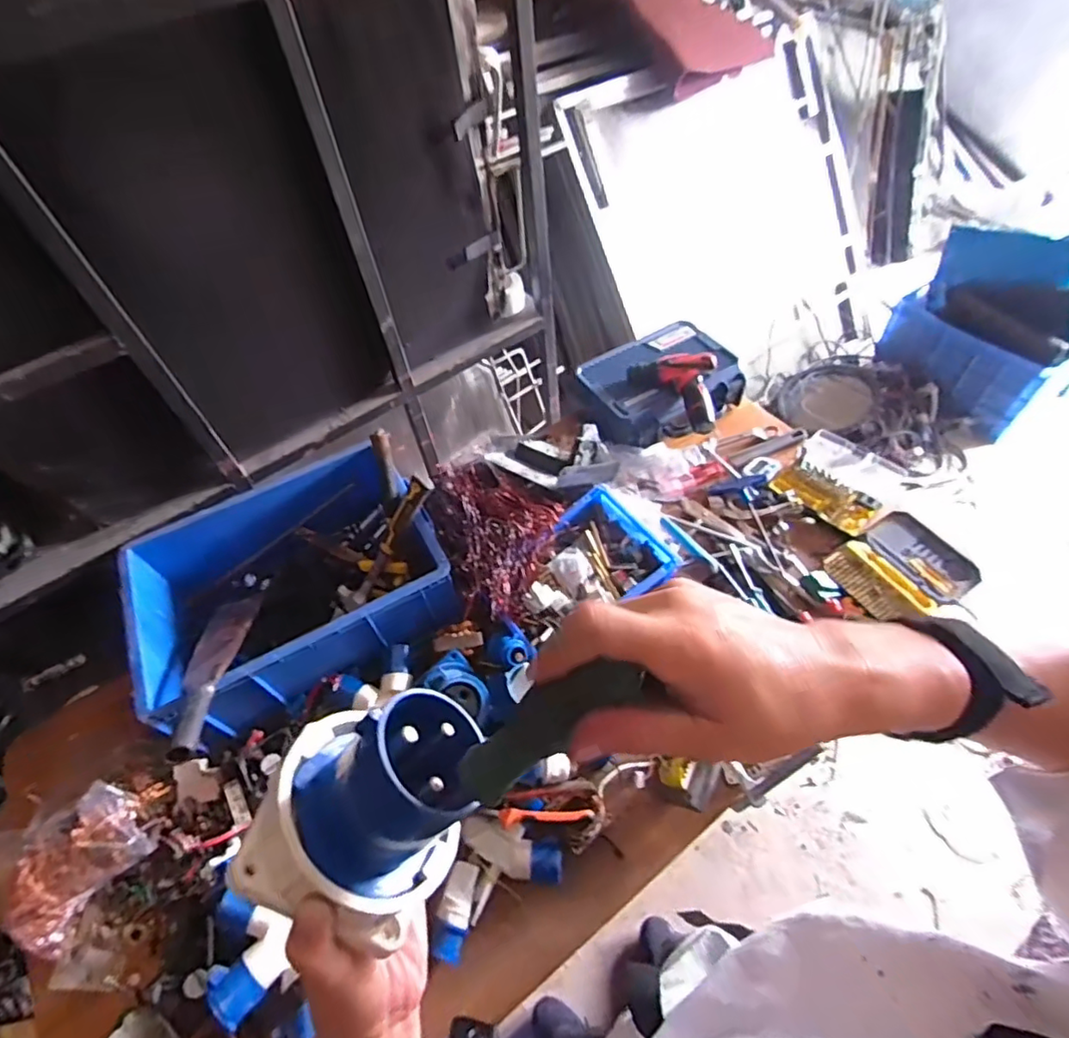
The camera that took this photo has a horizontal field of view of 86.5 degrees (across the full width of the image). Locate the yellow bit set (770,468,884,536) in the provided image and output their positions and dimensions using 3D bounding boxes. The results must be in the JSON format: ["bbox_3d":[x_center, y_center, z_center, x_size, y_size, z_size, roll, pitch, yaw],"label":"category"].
[{"bbox_3d":[0.581,-0.046,1.143,0.105,0.029,0.190,-40,59,-22],"label":"yellow bit set"}]

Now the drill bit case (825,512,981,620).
[{"bbox_3d":[0.693,0.099,1.076,0.245,0.042,0.186,-27,55,-15],"label":"drill bit case"}]

